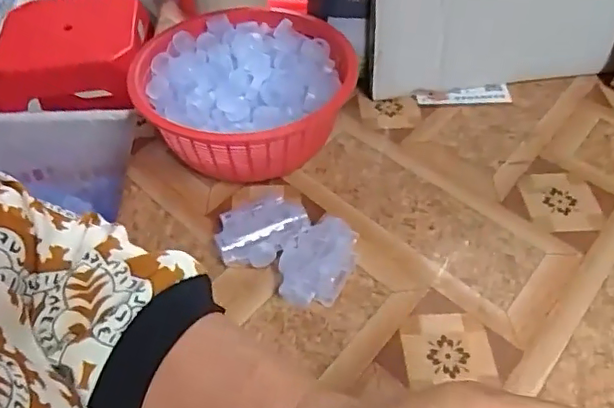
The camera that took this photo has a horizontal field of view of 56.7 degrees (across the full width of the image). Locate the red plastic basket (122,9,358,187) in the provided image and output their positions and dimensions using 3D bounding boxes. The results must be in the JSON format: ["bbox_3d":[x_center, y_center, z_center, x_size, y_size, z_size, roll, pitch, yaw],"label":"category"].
[{"bbox_3d":[-0.056,-0.089,0.499,0.166,0.082,0.175,-1,47,2],"label":"red plastic basket"}]

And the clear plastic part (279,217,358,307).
[{"bbox_3d":[0.004,0.042,0.409,0.046,0.033,0.063,20,51,20],"label":"clear plastic part"}]

